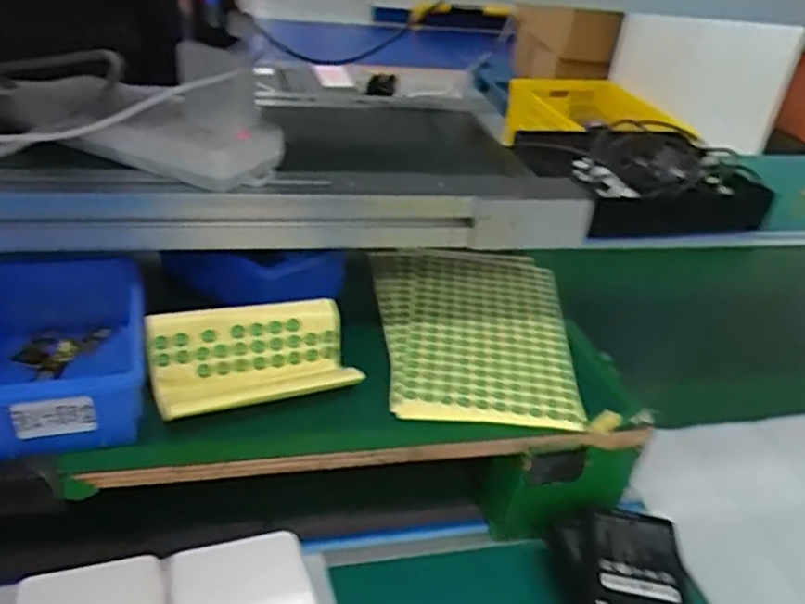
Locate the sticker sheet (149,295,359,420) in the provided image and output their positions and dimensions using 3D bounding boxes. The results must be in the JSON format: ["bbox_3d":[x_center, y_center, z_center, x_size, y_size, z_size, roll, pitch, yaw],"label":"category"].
[{"bbox_3d":[-0.096,0.038,0.467,0.125,0.044,0.064,-9,36,-24],"label":"sticker sheet"}]

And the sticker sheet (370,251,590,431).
[{"bbox_3d":[0.056,0.018,0.563,0.148,0.009,0.218,5,32,-4],"label":"sticker sheet"}]

